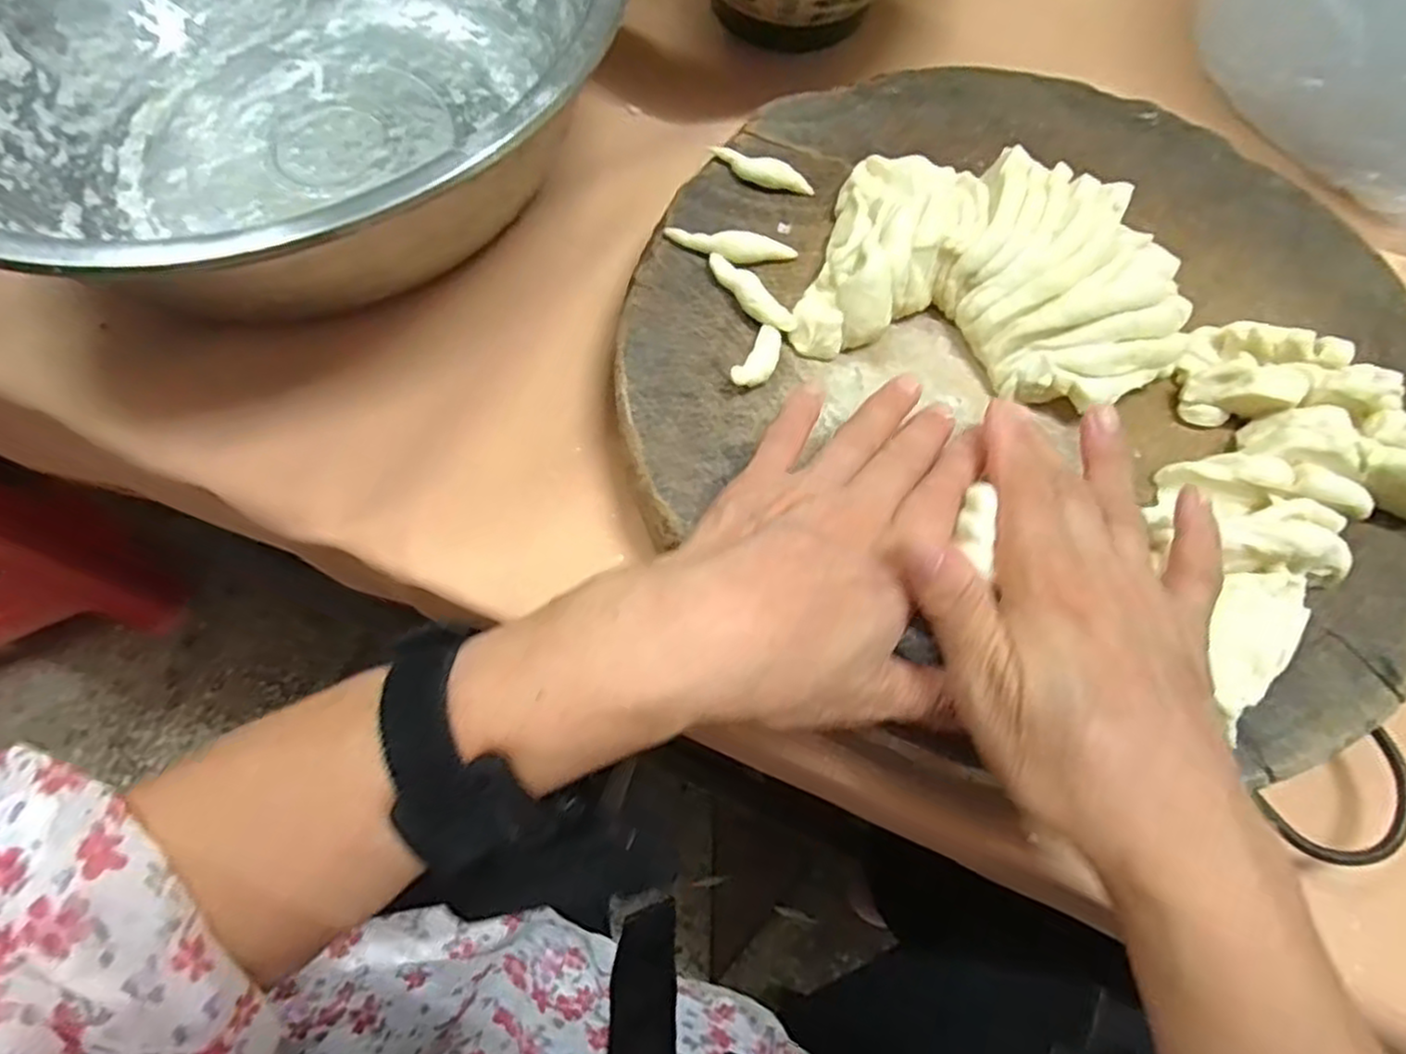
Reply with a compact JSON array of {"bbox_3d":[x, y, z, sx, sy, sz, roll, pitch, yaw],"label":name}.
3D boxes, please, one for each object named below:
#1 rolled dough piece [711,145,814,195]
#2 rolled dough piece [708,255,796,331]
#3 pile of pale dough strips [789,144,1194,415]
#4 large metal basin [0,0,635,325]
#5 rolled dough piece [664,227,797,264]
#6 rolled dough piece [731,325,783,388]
[{"bbox_3d":[0.027,-0.170,0.348,0.052,0.010,0.013,26,71,9],"label":"rolled dough piece"},{"bbox_3d":[0.020,-0.102,0.319,0.012,0.011,0.052,-37,74,-13],"label":"rolled dough piece"},{"bbox_3d":[0.126,-0.111,0.313,0.148,0.033,0.108,16,70,6],"label":"pile of pale dough strips"},{"bbox_3d":[-0.202,-0.227,0.350,0.324,0.107,0.325,1,67,-1],"label":"large metal basin"},{"bbox_3d":[0.012,-0.127,0.332,0.059,0.008,0.015,11,70,4],"label":"rolled dough piece"},{"bbox_3d":[0.024,-0.070,0.306,0.014,0.011,0.034,26,72,9],"label":"rolled dough piece"}]

